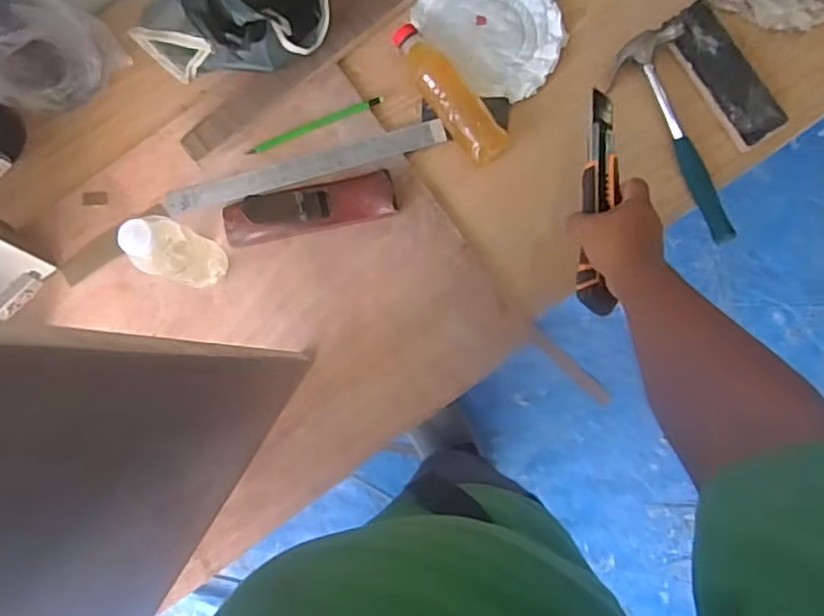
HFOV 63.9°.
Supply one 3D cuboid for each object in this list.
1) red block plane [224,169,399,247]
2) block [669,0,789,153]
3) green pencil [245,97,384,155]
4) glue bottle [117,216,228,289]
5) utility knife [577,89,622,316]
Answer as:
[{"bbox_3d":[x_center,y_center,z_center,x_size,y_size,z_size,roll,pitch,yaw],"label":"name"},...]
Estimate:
[{"bbox_3d":[-0.115,-0.112,0.742,0.193,0.039,0.054,-11,86,0],"label":"red block plane"},{"bbox_3d":[0.356,-0.266,0.748,0.065,0.026,0.170,-33,86,-2],"label":"block"},{"bbox_3d":[-0.114,-0.215,0.776,0.167,0.013,0.014,-22,86,-1],"label":"green pencil"},{"bbox_3d":[-0.236,-0.053,0.671,0.047,0.178,0.041,-27,86,-1],"label":"glue bottle"},{"bbox_3d":[0.193,-0.109,0.684,0.037,0.030,0.228,4,85,1],"label":"utility knife"}]

